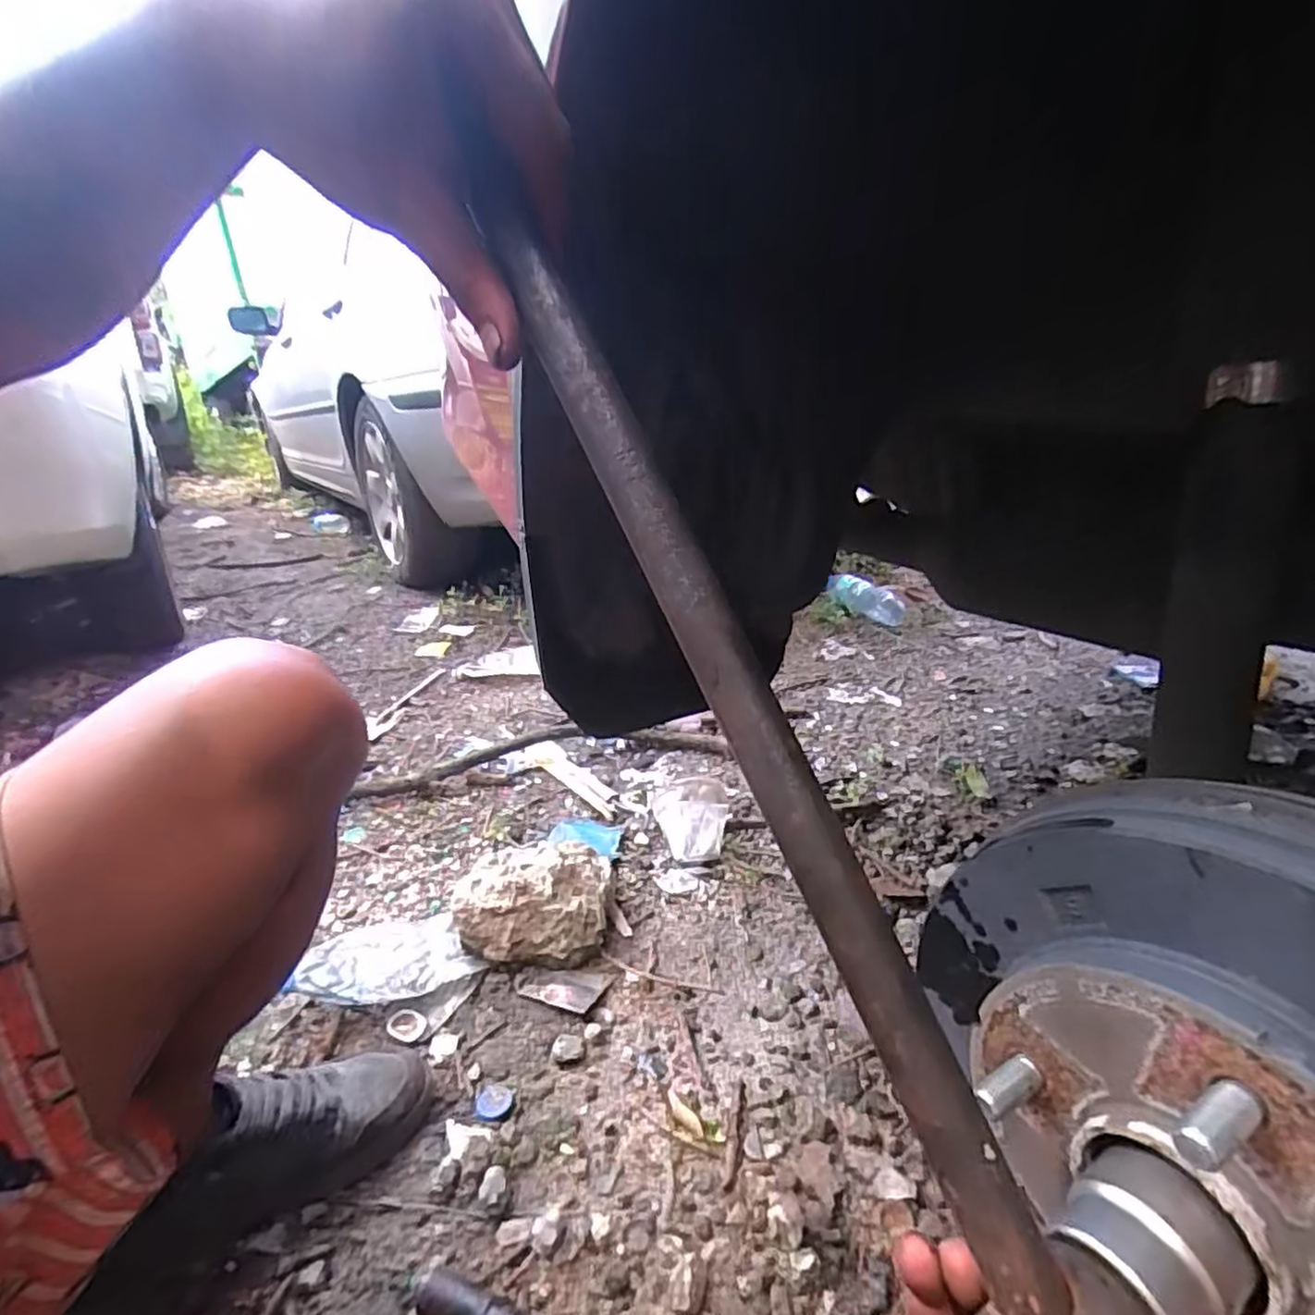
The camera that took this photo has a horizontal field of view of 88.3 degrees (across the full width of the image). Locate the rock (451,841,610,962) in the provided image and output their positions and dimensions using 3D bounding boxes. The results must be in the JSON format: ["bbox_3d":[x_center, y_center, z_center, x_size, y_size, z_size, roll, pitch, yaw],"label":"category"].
[{"bbox_3d":[-0.137,0.274,0.772,0.160,0.103,0.126,-7,25,-3],"label":"rock"}]

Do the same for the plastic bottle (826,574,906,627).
[{"bbox_3d":[0.515,-0.154,1.662,0.077,0.077,0.212,-22,43,-36],"label":"plastic bottle"}]

